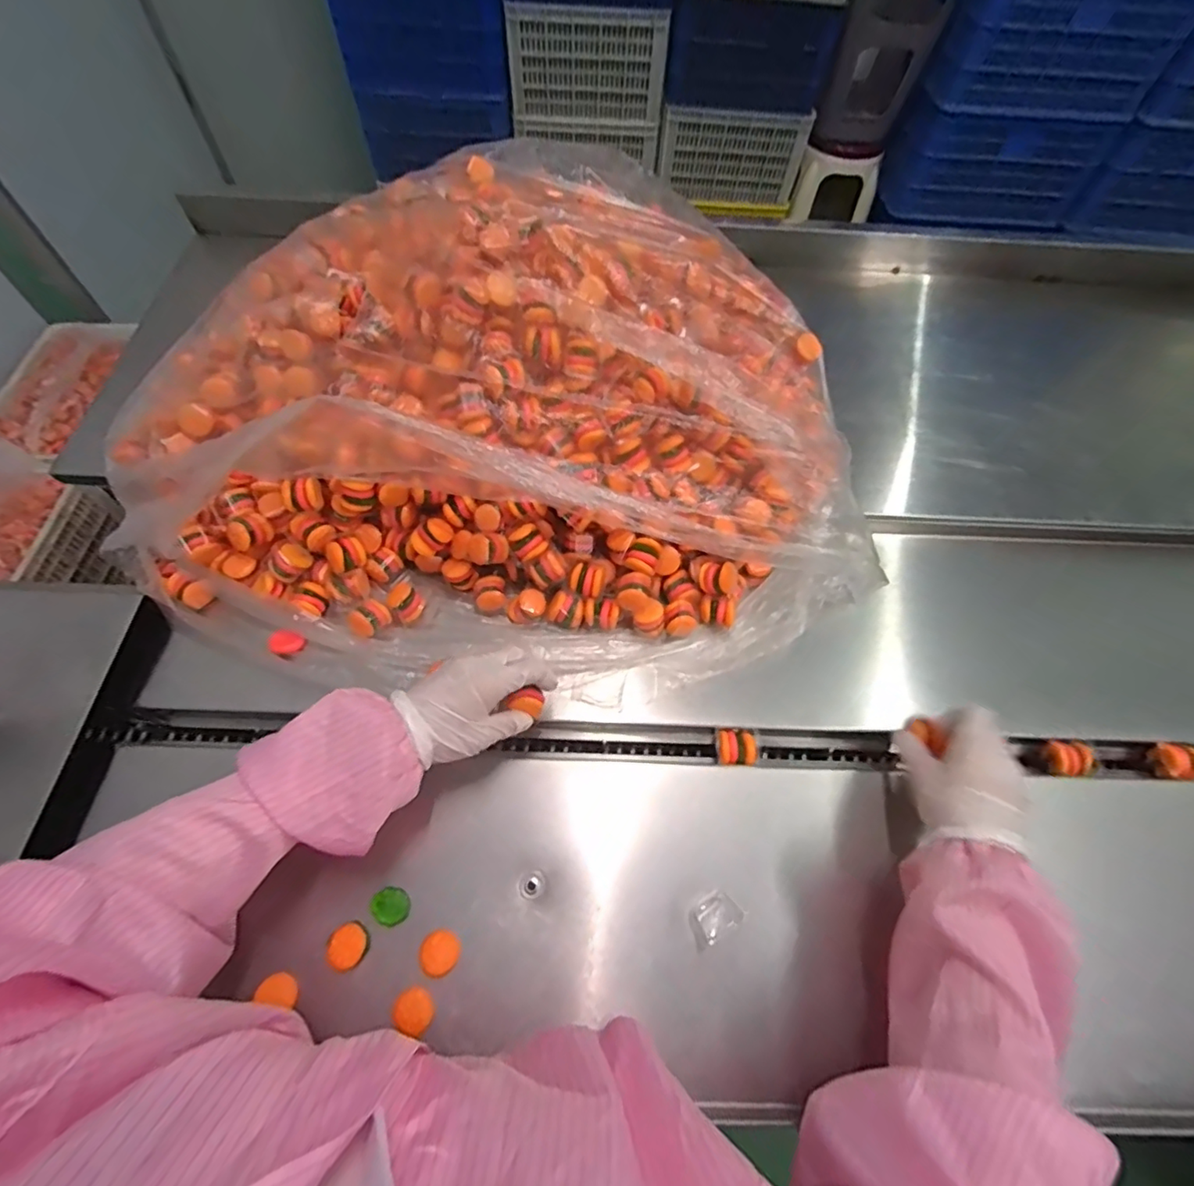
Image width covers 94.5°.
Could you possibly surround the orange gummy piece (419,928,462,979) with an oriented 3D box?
[{"bbox_3d":[-0.116,0.266,0.409,0.028,0.009,0.029,1,61,-3],"label":"orange gummy piece"}]

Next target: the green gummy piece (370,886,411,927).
[{"bbox_3d":[-0.157,0.239,0.420,0.026,0.004,0.026,1,61,-3],"label":"green gummy piece"}]

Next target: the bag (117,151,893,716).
[{"bbox_3d":[-0.122,-0.180,0.550,0.697,0.194,0.552,-8,62,-8],"label":"bag"}]

